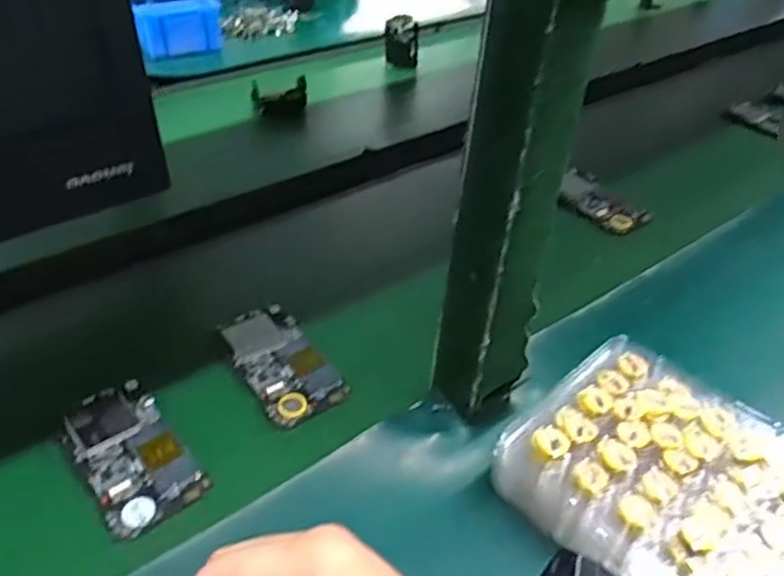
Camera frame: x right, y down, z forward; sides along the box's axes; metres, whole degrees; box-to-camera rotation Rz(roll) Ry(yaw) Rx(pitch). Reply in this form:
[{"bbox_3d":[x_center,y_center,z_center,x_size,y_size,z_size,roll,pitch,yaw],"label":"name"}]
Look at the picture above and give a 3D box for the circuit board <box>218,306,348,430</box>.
[{"bbox_3d":[-0.090,0.056,0.552,0.063,0.013,0.122,-22,44,-28],"label":"circuit board"}]

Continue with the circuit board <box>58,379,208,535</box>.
[{"bbox_3d":[-0.181,0.112,0.475,0.062,0.004,0.122,-26,46,-31],"label":"circuit board"}]

